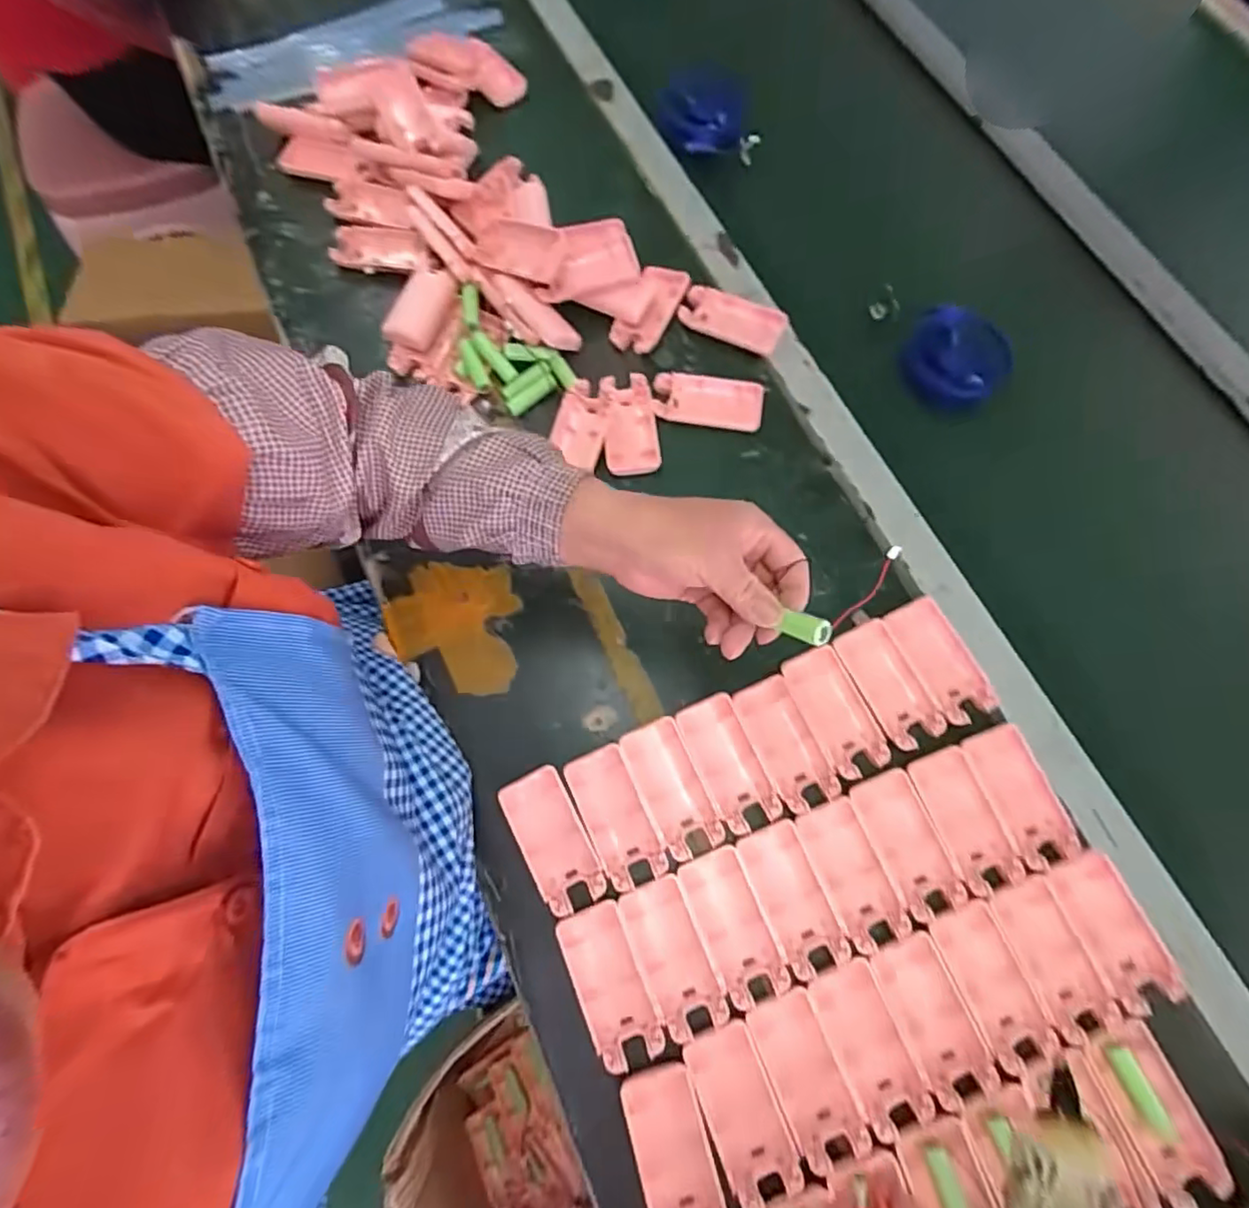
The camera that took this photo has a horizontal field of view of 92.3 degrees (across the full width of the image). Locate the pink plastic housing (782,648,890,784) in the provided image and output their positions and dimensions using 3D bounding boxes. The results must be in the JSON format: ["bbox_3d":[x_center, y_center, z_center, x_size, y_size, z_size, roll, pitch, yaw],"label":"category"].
[{"bbox_3d":[0.158,0.079,0.446,0.046,0.012,0.093,-26,74,-10],"label":"pink plastic housing"}]

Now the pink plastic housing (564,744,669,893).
[{"bbox_3d":[-0.006,0.151,0.428,0.042,0.018,0.091,-23,73,-9],"label":"pink plastic housing"}]

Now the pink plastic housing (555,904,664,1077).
[{"bbox_3d":[-0.009,0.250,0.398,0.043,0.021,0.093,-22,73,-8],"label":"pink plastic housing"}]

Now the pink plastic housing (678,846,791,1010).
[{"bbox_3d":[0.073,0.217,0.407,0.042,0.015,0.090,-21,73,-8],"label":"pink plastic housing"}]

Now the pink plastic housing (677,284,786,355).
[{"bbox_3d":[0.101,-0.265,0.559,0.095,0.020,0.042,23,72,6],"label":"pink plastic housing"}]

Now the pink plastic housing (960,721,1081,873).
[{"bbox_3d":[0.284,0.137,0.431,0.047,0.011,0.093,-20,73,-8],"label":"pink plastic housing"}]

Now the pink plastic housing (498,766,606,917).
[{"bbox_3d":[-0.051,0.166,0.425,0.045,0.020,0.093,-28,74,-10],"label":"pink plastic housing"}]

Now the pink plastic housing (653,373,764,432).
[{"bbox_3d":[0.074,-0.180,0.530,0.094,0.012,0.046,9,71,2],"label":"pink plastic housing"}]

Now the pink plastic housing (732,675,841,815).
[{"bbox_3d":[0.118,0.102,0.442,0.044,0.011,0.092,-23,73,-9],"label":"pink plastic housing"}]

